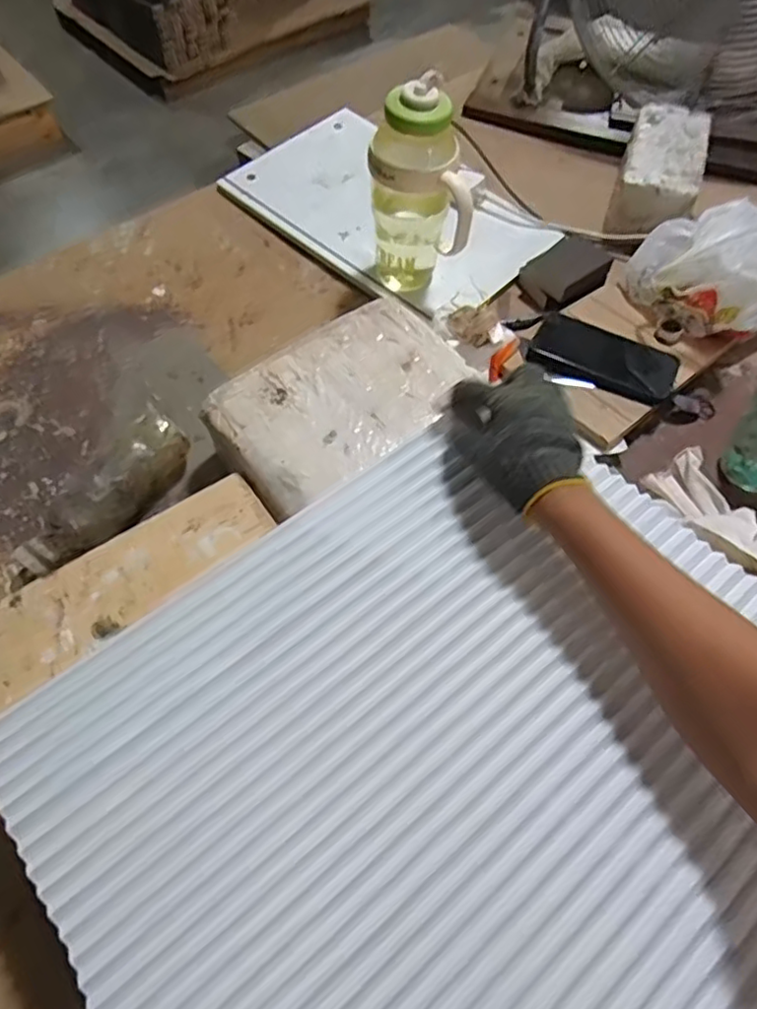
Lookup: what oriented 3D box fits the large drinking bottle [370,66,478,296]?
[{"bbox_3d":[0.050,-0.366,0.774,0.117,0.225,0.095,1,58,2],"label":"large drinking bottle"}]

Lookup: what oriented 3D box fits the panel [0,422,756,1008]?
[{"bbox_3d":[0.063,0.176,0.466,0.549,0.025,0.496,-35,59,-19],"label":"panel"}]

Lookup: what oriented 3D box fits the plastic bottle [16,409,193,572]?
[{"bbox_3d":[-0.297,-0.013,0.687,0.079,0.063,0.208,31,65,19],"label":"plastic bottle"}]

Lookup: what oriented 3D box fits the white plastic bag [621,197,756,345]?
[{"bbox_3d":[0.410,-0.289,0.793,0.188,0.131,0.186,32,64,20],"label":"white plastic bag"}]

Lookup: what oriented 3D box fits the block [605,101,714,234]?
[{"bbox_3d":[0.420,-0.491,0.952,0.113,0.079,0.235,17,60,12],"label":"block"}]

